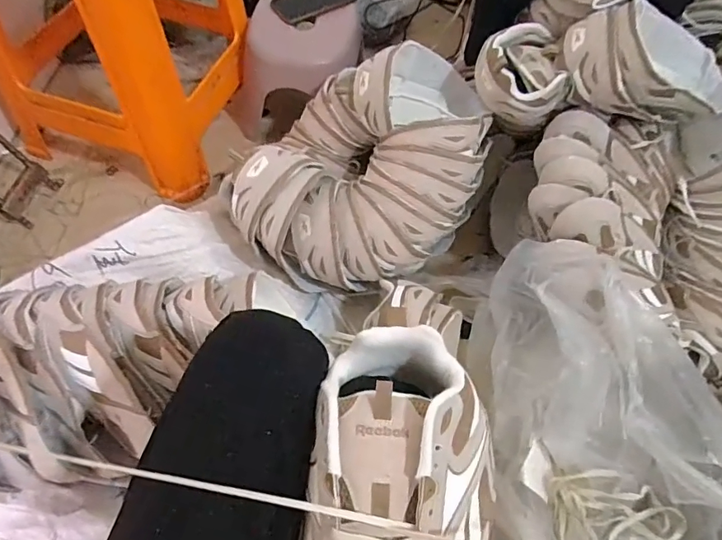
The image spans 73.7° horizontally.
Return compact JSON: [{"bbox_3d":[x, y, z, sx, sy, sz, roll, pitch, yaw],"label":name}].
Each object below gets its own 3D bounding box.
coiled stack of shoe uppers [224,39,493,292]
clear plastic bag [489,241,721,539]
[{"bbox_3d":[0.022,-0.174,0.766,0.319,0.154,0.425,18,59,7],"label":"coiled stack of shoe uppers"},{"bbox_3d":[0.322,0.240,0.587,0.310,0.188,0.520,4,59,-2],"label":"clear plastic bag"}]

